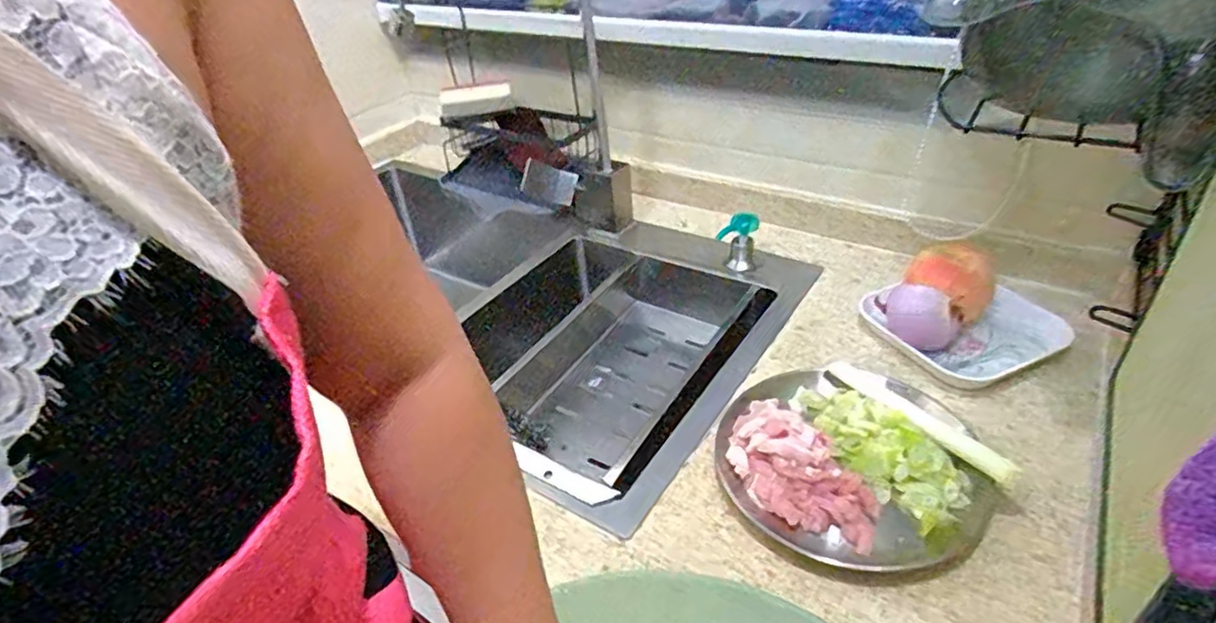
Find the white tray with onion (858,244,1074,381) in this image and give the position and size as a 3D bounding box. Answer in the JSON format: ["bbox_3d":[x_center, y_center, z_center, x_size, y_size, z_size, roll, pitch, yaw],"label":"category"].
[{"bbox_3d":[0.339,-0.006,0.606,0.138,0.067,0.141,-16,37,-15],"label":"white tray with onion"}]

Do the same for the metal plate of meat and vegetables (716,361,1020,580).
[{"bbox_3d":[0.181,0.107,0.492,0.180,0.033,0.200,-13,36,-11],"label":"metal plate of meat and vegetables"}]

